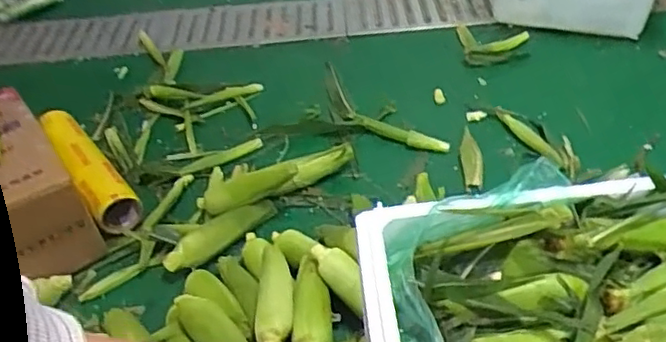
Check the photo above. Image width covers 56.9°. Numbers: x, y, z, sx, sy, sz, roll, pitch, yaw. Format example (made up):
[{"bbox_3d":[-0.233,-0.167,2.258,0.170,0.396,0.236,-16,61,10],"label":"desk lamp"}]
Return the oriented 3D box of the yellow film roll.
[{"bbox_3d":[-0.540,-0.018,1.332,0.096,0.096,0.430,-28,44,-25],"label":"yellow film roll"}]

